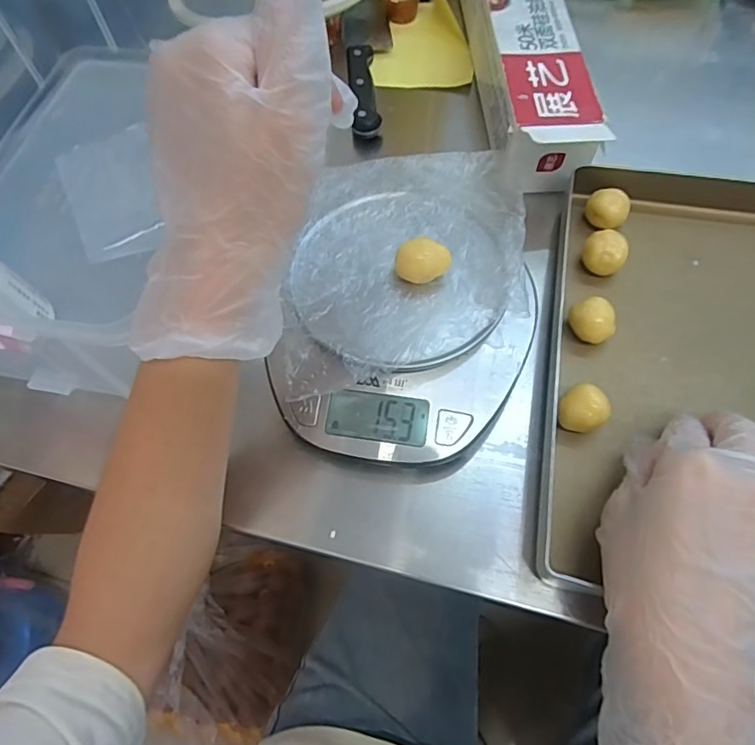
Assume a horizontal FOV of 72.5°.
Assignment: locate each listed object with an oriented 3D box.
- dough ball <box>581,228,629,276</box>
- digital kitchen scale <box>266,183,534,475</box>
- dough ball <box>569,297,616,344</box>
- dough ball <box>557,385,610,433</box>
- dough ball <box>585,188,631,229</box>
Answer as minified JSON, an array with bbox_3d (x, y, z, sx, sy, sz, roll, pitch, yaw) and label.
[{"bbox_3d":[0.152,-0.079,0.346,0.027,0.023,0.026,-2,63,3],"label":"dough ball"},{"bbox_3d":[0.018,-0.037,0.318,0.150,0.040,0.178,6,63,4],"label":"digital kitchen scale"},{"bbox_3d":[0.135,-0.031,0.323,0.023,0.025,0.023,-2,63,3],"label":"dough ball"},{"bbox_3d":[0.117,0.023,0.297,0.025,0.024,0.024,-2,63,3],"label":"dough ball"},{"bbox_3d":[0.157,-0.110,0.354,0.026,0.022,0.025,-2,63,3],"label":"dough ball"}]

